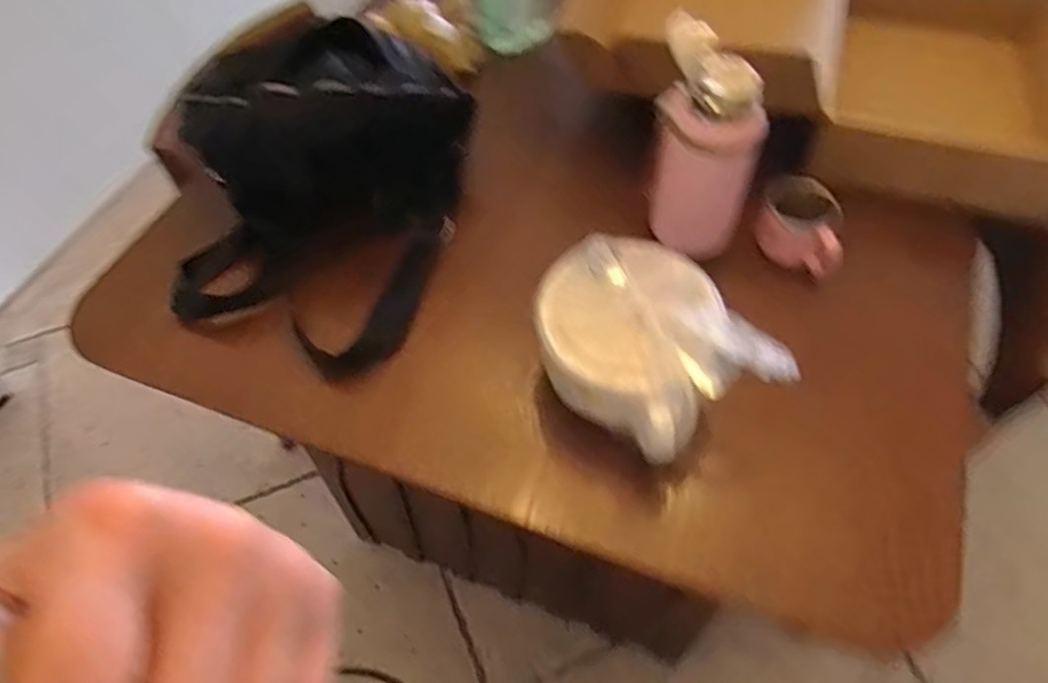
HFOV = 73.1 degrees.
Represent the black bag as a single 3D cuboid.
[{"bbox_3d":[-0.222,-0.170,0.697,0.271,0.173,0.326,13,57,11],"label":"black bag"}]

